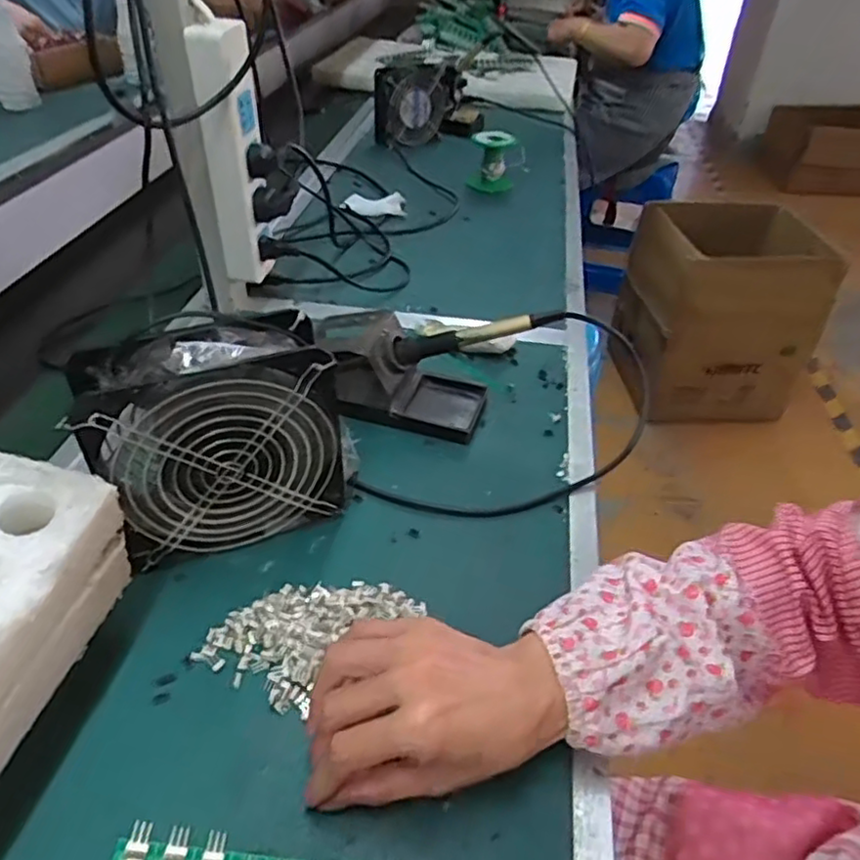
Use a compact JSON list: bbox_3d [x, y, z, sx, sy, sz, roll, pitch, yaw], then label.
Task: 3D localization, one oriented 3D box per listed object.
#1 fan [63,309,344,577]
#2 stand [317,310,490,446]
[{"bbox_3d":[-0.132,0.007,0.429,0.154,0.151,0.059,-13,43,-18],"label":"fan"},{"bbox_3d":[-0.030,-0.051,0.562,0.154,0.072,0.074,11,41,10],"label":"stand"}]

